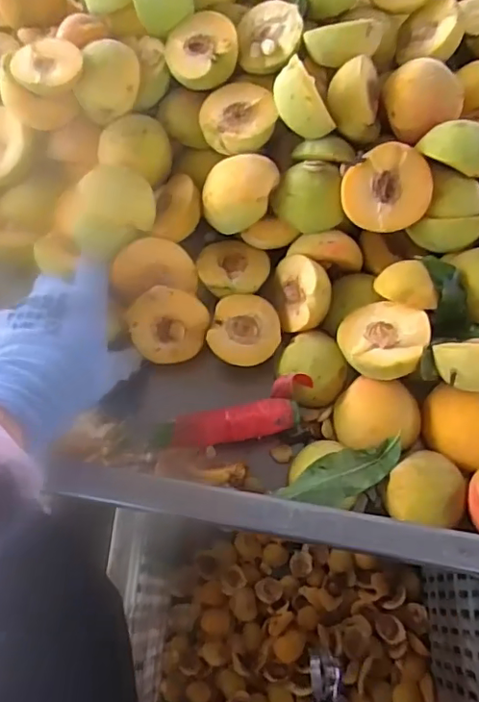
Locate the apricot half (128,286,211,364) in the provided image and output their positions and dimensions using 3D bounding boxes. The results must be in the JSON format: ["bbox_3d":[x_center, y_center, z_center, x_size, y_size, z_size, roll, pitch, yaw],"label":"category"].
[{"bbox_3d":[-0.054,-0.019,0.437,0.056,0.029,0.055,-2,94,0],"label":"apricot half"}]

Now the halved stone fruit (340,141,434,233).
[{"bbox_3d":[0.107,-0.119,0.415,0.062,0.031,0.057,-36,105,8],"label":"halved stone fruit"}]

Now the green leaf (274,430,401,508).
[{"bbox_3d":[0.072,0.083,0.380,0.089,0.010,0.031,-29,68,-11],"label":"green leaf"}]

